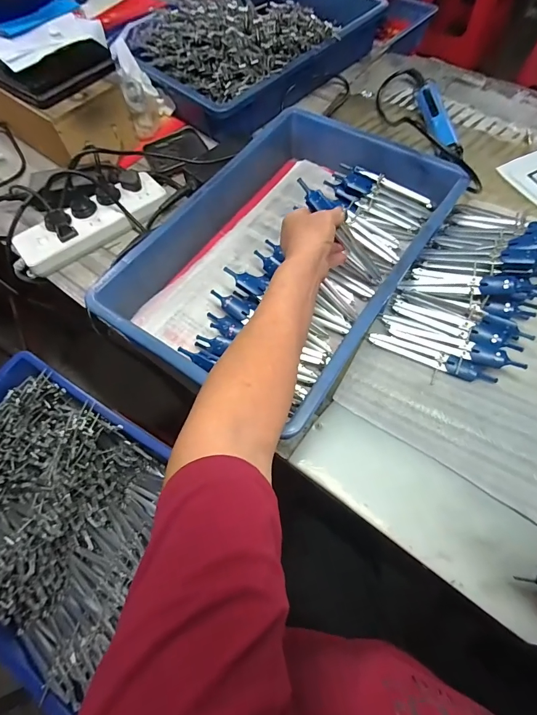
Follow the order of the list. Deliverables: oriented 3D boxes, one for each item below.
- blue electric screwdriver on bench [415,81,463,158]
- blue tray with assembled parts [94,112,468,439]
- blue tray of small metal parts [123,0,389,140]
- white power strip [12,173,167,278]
[{"bbox_3d":[0.279,-0.395,0.606,0.032,0.037,0.187,-7,63,0],"label":"blue electric screwdriver on bench"},{"bbox_3d":[0.024,-0.144,0.462,0.291,0.075,0.421,31,69,17],"label":"blue tray with assembled parts"},{"bbox_3d":[-0.025,-0.624,0.684,0.446,0.131,0.321,-41,68,-16],"label":"blue tray of small metal parts"},{"bbox_3d":[-0.262,-0.204,0.546,0.230,0.036,0.076,-36,67,-14],"label":"white power strip"}]

